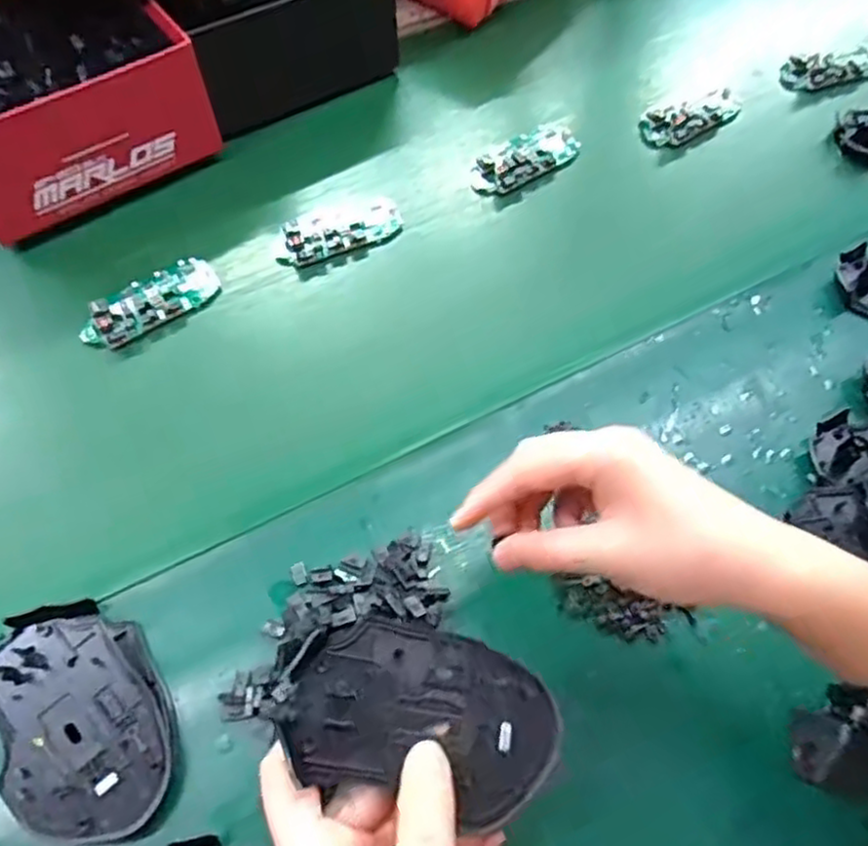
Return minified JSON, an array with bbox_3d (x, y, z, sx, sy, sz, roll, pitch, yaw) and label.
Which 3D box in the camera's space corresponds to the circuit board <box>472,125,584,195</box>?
[{"bbox_3d":[0.073,-0.215,0.580,0.096,0.022,0.040,-28,66,-16],"label":"circuit board"}]

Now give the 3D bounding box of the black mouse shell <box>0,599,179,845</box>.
[{"bbox_3d":[-0.178,0.148,0.353,0.078,0.026,0.113,-30,66,-17],"label":"black mouse shell"}]

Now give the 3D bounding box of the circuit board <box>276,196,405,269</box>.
[{"bbox_3d":[-0.072,-0.149,0.545,0.097,0.012,0.045,-22,64,-13],"label":"circuit board"}]

